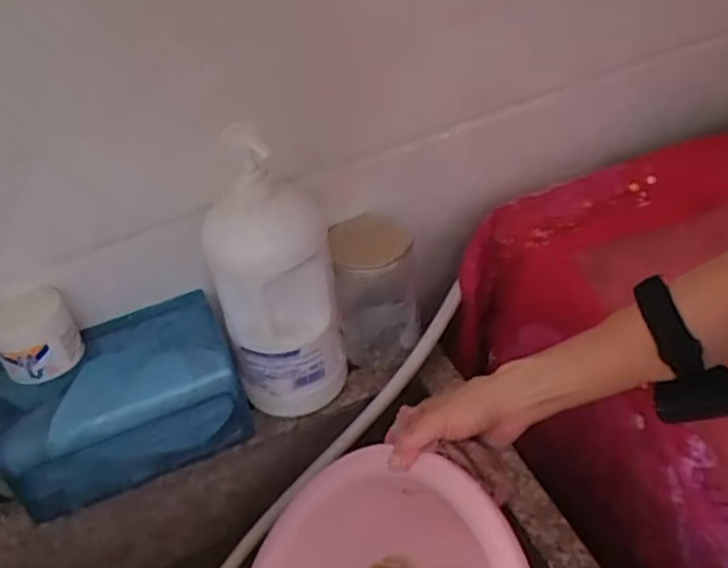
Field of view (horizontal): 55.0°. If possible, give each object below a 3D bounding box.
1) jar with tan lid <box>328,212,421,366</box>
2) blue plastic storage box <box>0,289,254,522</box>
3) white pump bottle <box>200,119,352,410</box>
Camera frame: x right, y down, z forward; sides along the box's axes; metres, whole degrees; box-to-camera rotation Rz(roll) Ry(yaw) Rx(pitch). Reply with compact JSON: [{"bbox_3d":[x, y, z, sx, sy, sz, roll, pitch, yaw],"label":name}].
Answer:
[{"bbox_3d":[0.013,0.011,0.738,0.081,0.145,0.079,-3,44,3],"label":"jar with tan lid"},{"bbox_3d":[-0.231,0.109,0.667,0.214,0.113,0.119,-22,46,-16],"label":"blue plastic storage box"},{"bbox_3d":[-0.083,-0.003,0.651,0.107,0.281,0.083,-11,44,-5],"label":"white pump bottle"}]

